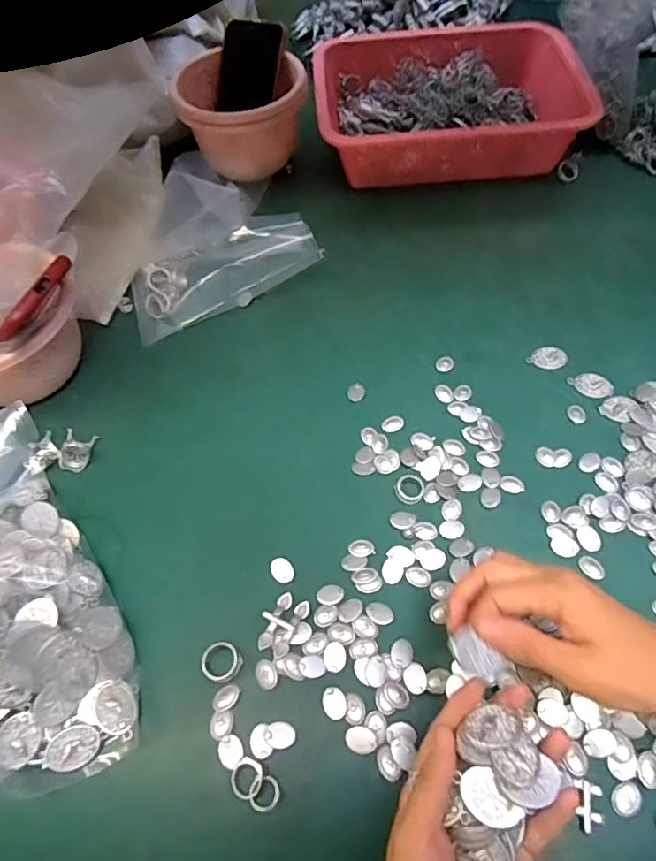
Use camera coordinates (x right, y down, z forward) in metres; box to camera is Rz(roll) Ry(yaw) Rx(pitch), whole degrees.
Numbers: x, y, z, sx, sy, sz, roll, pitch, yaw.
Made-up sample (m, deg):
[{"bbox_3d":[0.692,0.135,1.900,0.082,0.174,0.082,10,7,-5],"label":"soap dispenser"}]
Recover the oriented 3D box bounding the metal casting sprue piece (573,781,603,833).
[{"bbox_3d":[0.155,0.223,0.319,0.014,0.004,0.026,7,59,7],"label":"metal casting sprue piece"}]

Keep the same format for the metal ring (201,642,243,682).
[{"bbox_3d":[-0.072,0.157,0.366,0.026,0.009,0.024,-1,58,2],"label":"metal ring"}]

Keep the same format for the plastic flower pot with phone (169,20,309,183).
[{"bbox_3d":[-0.099,-0.374,0.627,0.142,0.123,0.141,-1,60,2],"label":"plastic flower pot with phone"}]

